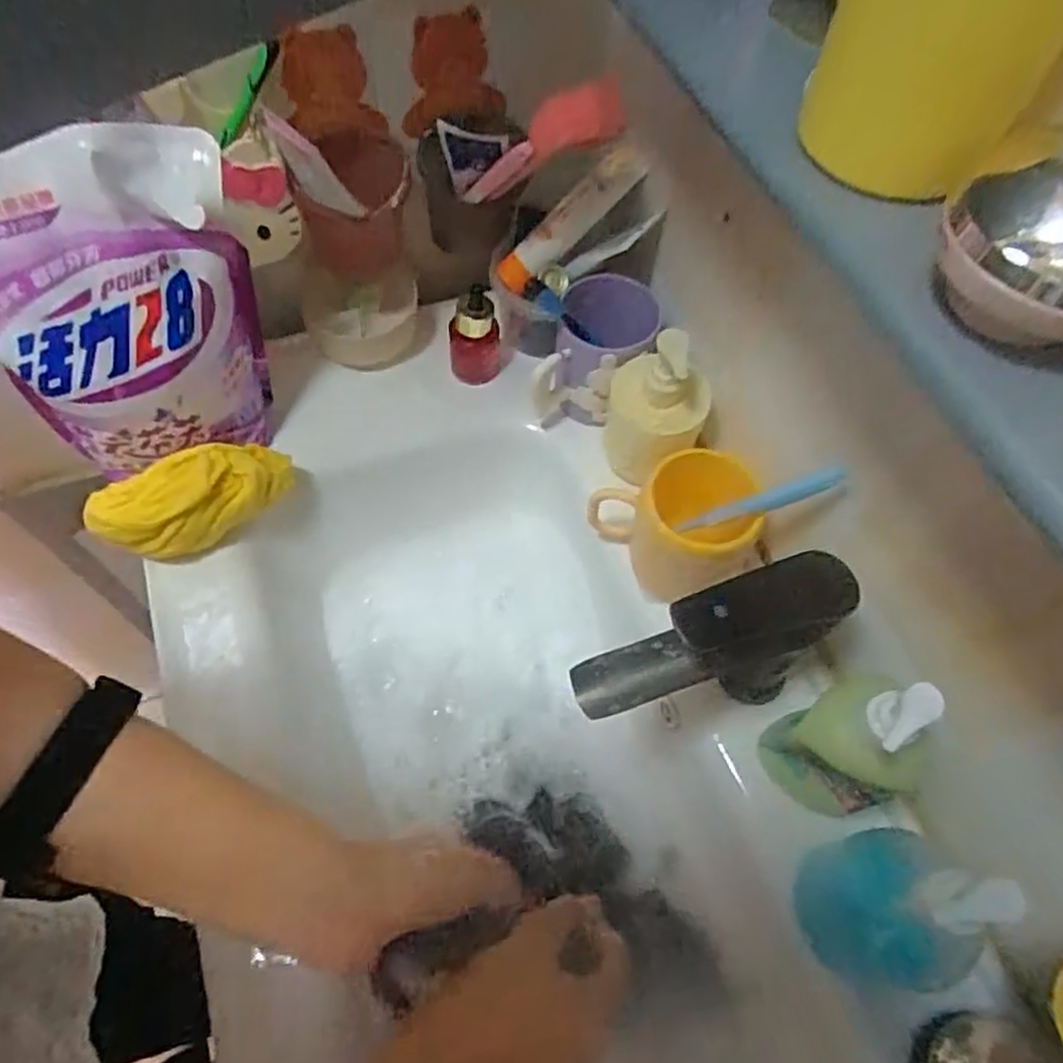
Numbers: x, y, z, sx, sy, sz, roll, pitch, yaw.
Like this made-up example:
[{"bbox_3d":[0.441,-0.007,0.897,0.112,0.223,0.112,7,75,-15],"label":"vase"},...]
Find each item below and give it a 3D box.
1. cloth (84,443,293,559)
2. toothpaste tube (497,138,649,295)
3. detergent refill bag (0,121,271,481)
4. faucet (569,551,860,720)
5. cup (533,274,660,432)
[{"bbox_3d":[-0.261,-0.028,0.569,0.147,0.053,0.060,-30,66,-18],"label":"cloth"},{"bbox_3d":[0.032,-0.271,0.636,0.034,0.159,0.038,16,49,-45],"label":"toothpaste tube"},{"bbox_3d":[-0.285,-0.146,0.520,0.198,0.217,0.080,-31,67,-18],"label":"detergent refill bag"},{"bbox_3d":[0.119,0.086,0.485,0.203,0.162,0.052,-19,63,-13],"label":"faucet"},{"bbox_3d":[0.055,-0.148,0.642,0.088,0.116,0.084,1,61,-2],"label":"cup"}]

